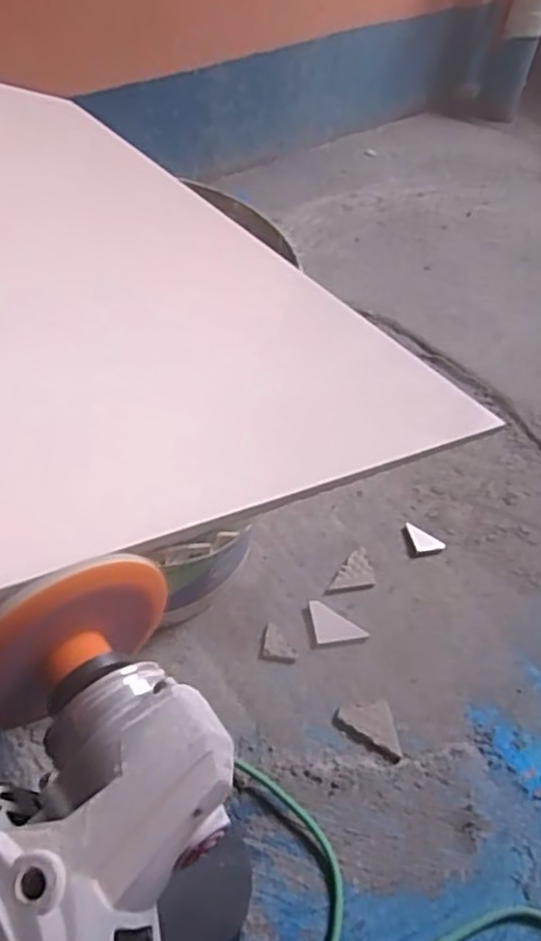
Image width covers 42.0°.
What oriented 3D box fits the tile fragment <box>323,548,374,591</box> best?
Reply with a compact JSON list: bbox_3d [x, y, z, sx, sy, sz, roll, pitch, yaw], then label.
[{"bbox_3d":[0.092,0.119,0.839,0.061,0.008,0.046,-9,50,-12],"label":"tile fragment"}]

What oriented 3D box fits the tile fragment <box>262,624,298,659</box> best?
[{"bbox_3d":[0.012,0.188,0.769,0.038,0.006,0.034,9,48,4],"label":"tile fragment"}]

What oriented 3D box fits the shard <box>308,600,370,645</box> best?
[{"bbox_3d":[0.073,0.166,0.785,0.057,0.004,0.052,-5,49,-9],"label":"shard"}]

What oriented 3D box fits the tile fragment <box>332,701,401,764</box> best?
[{"bbox_3d":[0.098,0.268,0.716,0.058,0.007,0.059,-6,49,-9],"label":"tile fragment"}]

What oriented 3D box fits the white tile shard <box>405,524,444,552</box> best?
[{"bbox_3d":[0.187,0.088,0.869,0.050,0.009,0.029,25,51,17],"label":"white tile shard"}]

